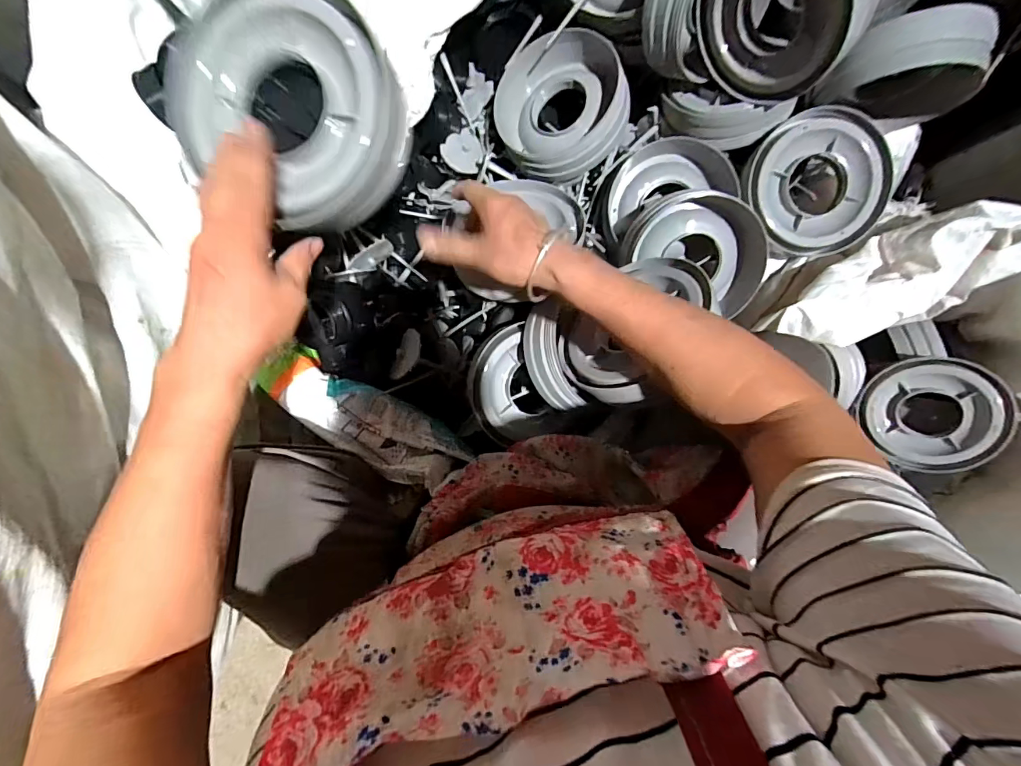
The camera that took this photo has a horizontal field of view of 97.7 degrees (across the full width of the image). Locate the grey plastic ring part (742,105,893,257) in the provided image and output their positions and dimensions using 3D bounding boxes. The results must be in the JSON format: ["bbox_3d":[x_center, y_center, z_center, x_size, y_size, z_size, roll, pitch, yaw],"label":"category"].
[{"bbox_3d":[0.379,-0.242,0.537,0.177,0.050,0.159,-24,90,-7],"label":"grey plastic ring part"}]

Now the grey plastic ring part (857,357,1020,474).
[{"bbox_3d":[0.609,0.049,0.647,0.164,0.037,0.167,5,111,35],"label":"grey plastic ring part"}]

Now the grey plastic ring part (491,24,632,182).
[{"bbox_3d":[0.065,-0.345,0.564,0.159,0.069,0.171,-14,87,23],"label":"grey plastic ring part"}]

